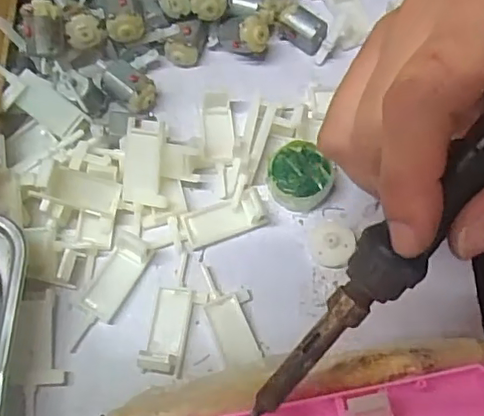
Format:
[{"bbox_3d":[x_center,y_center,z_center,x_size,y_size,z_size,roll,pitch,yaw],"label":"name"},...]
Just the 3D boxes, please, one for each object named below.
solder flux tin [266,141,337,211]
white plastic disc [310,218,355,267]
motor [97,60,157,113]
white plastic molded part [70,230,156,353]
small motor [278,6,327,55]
[{"bbox_3d":[0.028,-0.016,0.292,0.028,0.019,0.032,-21,69,-11],"label":"solder flux tin"},{"bbox_3d":[0.045,0.017,0.285,0.022,0.008,0.025,20,67,7],"label":"white plastic disc"},{"bbox_3d":[-0.063,-0.067,0.312,0.037,0.020,0.018,32,69,11],"label":"motor"},{"bbox_3d":[-0.064,0.040,0.271,0.019,0.011,0.057,28,80,10],"label":"white plastic molded part"},{"bbox_3d":[0.036,-0.104,0.329,0.027,0.020,0.015,24,55,2],"label":"small motor"}]

